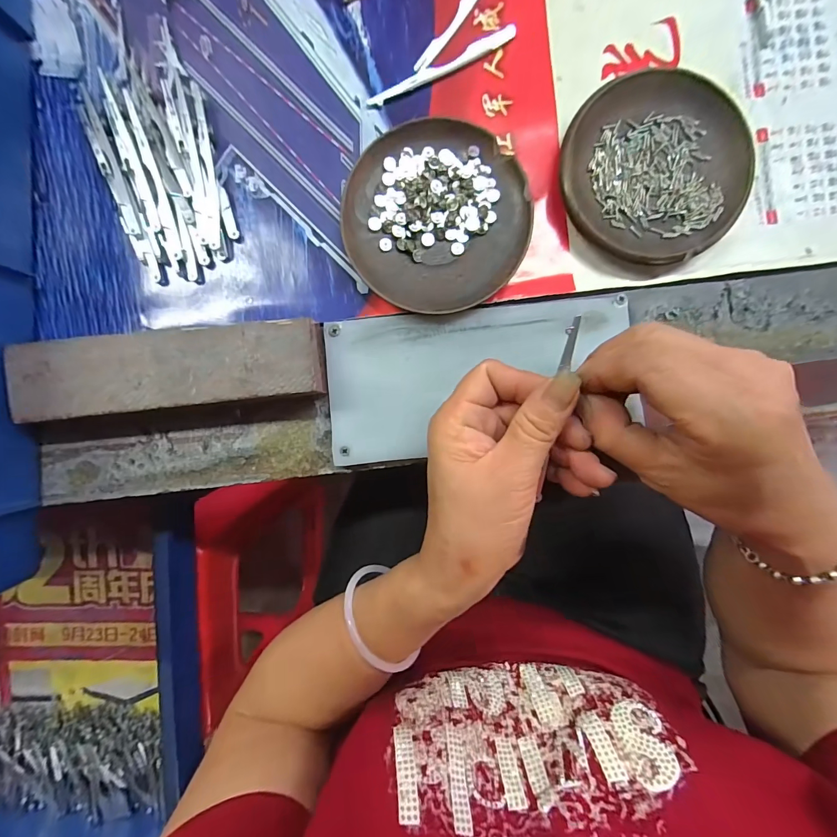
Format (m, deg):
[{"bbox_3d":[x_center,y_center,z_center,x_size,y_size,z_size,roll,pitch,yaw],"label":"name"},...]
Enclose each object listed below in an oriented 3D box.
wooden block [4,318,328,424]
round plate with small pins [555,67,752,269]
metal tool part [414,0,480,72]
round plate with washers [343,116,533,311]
[{"bbox_3d":[-0.152,-0.029,0.243,0.182,0.031,0.046,-6,91,1],"label":"wooden block"},{"bbox_3d":[0.146,-0.152,0.242,0.111,0.019,0.109,0,91,0],"label":"round plate with small pins"},{"bbox_3d":[0.025,-0.256,0.247,0.009,0.005,0.080,35,91,0],"label":"metal tool part"},{"bbox_3d":[0.011,-0.126,0.245,0.112,0.015,0.115,-6,91,1],"label":"round plate with washers"}]

